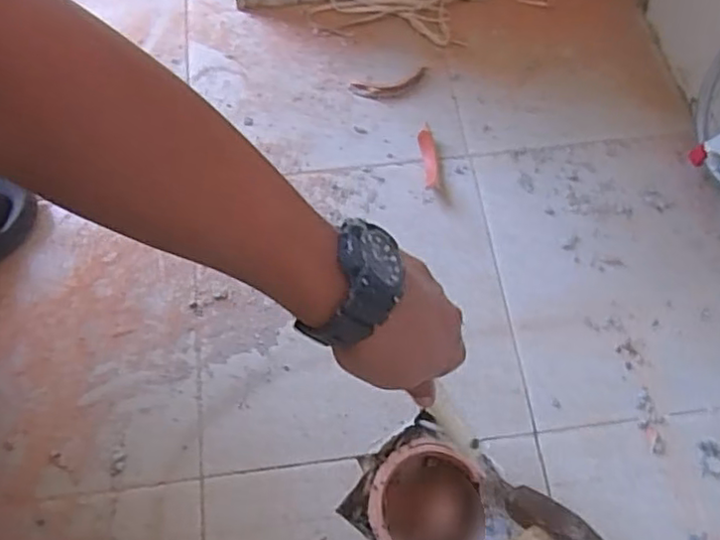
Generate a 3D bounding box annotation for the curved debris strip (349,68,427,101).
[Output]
[{"bbox_3d":[0.036,-0.207,0.712,0.090,0.008,0.031,-14,68,-8],"label":"curved debris strip"}]

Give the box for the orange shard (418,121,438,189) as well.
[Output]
[{"bbox_3d":[0.074,-0.118,0.665,0.019,0.019,0.075,-6,67,-4],"label":"orange shard"}]

